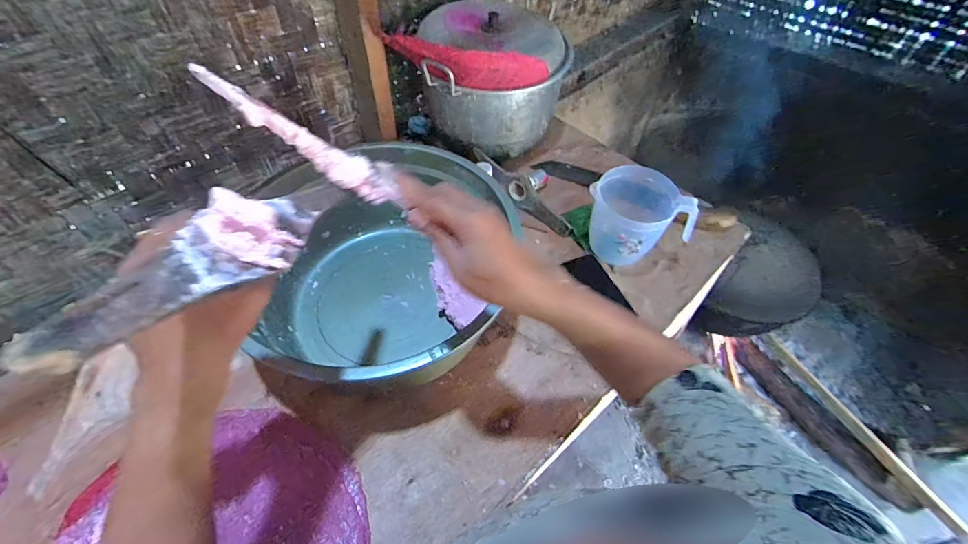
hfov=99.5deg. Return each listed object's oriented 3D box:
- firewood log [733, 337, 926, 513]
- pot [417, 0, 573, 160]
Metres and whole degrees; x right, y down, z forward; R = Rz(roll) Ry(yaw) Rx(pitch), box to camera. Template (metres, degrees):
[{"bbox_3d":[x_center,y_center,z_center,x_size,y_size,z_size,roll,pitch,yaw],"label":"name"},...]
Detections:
[{"bbox_3d":[1.153,0.504,1.435,0.080,0.076,0.657,-24,57,-17],"label":"firewood log"},{"bbox_3d":[0.008,-0.391,0.855,0.282,0.205,0.262,0,53,0],"label":"pot"}]

